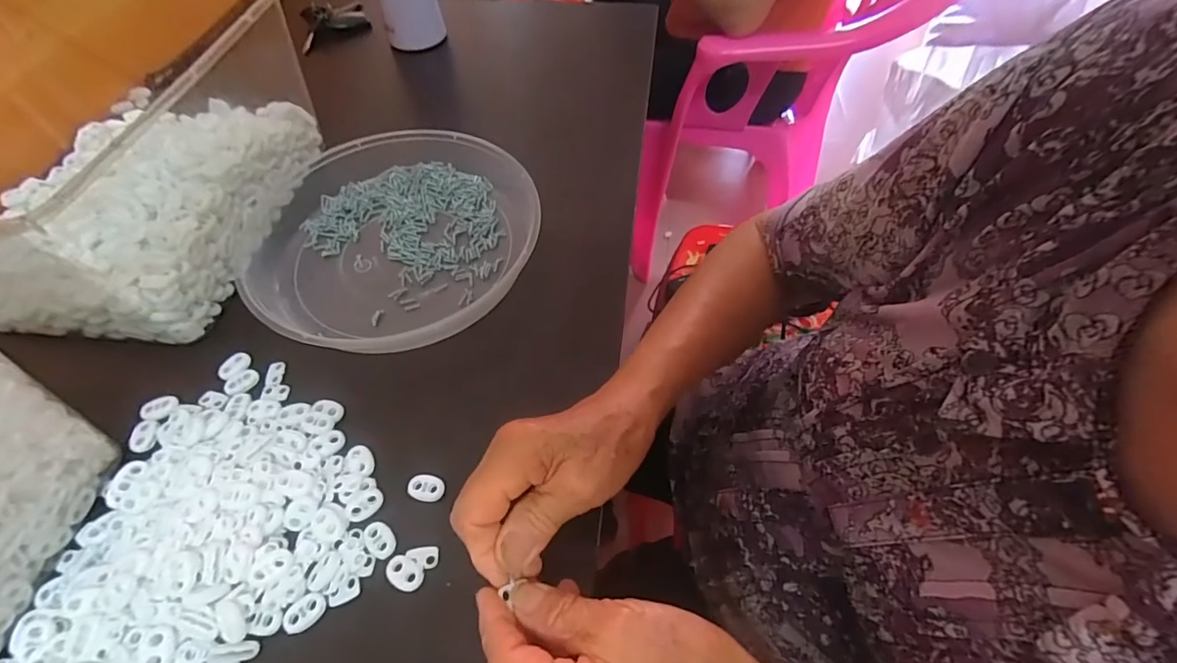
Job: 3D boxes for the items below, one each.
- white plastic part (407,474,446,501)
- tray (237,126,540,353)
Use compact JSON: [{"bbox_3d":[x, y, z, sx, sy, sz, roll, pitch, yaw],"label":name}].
[{"bbox_3d":[-0.102,0.097,0.313,0.023,0.004,0.015,7,56,5],"label":"white plastic part"},{"bbox_3d":[-0.166,-0.088,0.420,0.225,0.043,0.229,0,55,0],"label":"tray"}]

